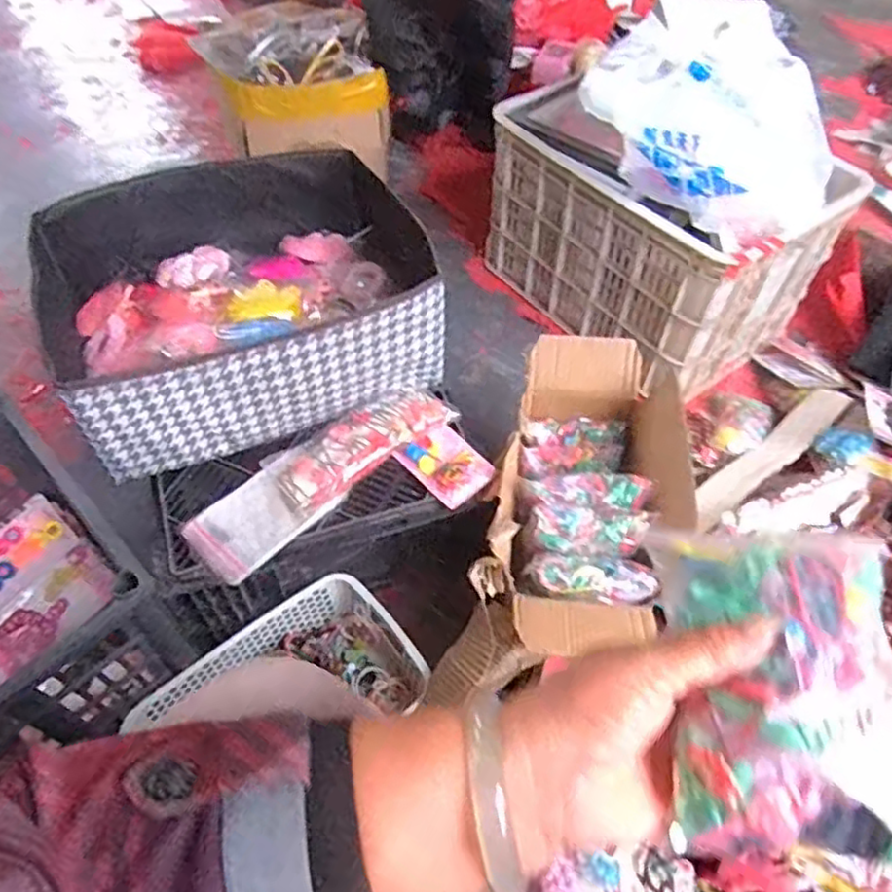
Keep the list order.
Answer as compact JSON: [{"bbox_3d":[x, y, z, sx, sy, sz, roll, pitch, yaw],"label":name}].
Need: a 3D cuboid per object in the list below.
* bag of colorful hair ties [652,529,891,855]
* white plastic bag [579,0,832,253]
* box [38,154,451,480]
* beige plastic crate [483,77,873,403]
[{"bbox_3d":[0.136,0.097,0.282,0.086,0.039,0.126,14,54,9],"label":"bag of colorful hair ties"},{"bbox_3d":[0.389,-0.449,0.937,0.314,0.173,0.383,29,58,19],"label":"white plastic bag"},{"bbox_3d":[-0.255,-0.176,0.816,0.446,0.160,0.347,-19,56,-15],"label":"box"},{"bbox_3d":[0.333,-0.362,1.139,0.313,0.297,0.492,-34,61,-24],"label":"beige plastic crate"}]

